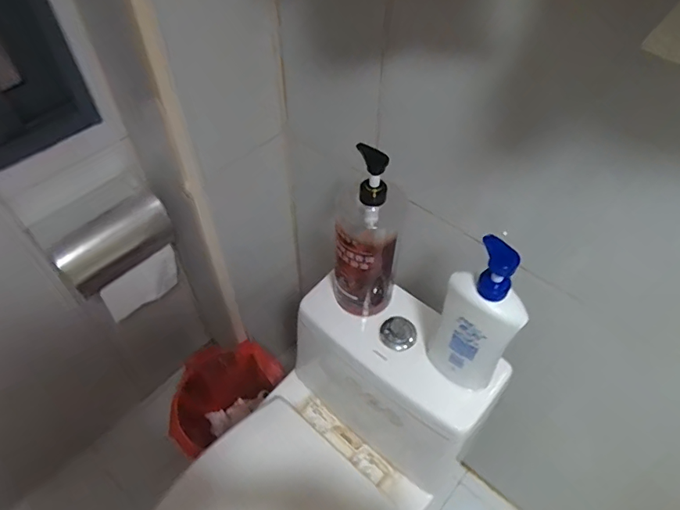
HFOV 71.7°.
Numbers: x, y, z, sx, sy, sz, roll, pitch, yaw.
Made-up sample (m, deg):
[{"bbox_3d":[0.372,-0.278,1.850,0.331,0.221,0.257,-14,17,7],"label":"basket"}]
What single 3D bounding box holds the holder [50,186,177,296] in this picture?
[{"bbox_3d":[-0.443,-0.032,0.918,0.104,0.112,0.222,33,58,23],"label":"holder"}]

